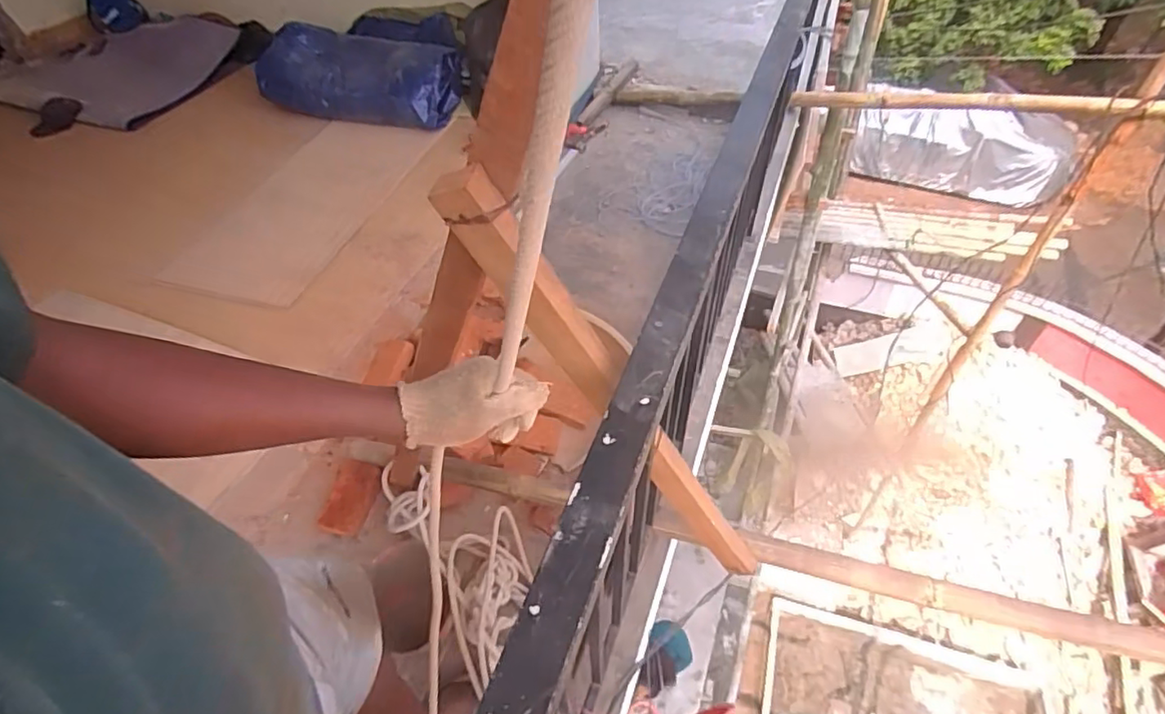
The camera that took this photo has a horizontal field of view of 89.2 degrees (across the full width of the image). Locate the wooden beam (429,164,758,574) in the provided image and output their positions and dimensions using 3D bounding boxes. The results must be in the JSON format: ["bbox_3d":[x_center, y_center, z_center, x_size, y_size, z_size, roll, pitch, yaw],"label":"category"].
[{"bbox_3d":[0.091,0.119,0.940,0.073,1.013,0.044,-14,44,26],"label":"wooden beam"}]

